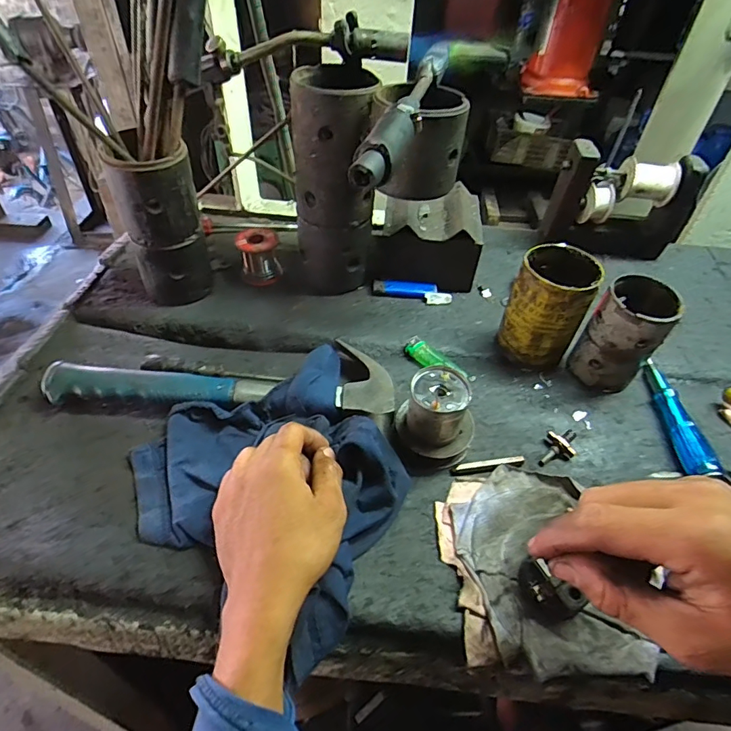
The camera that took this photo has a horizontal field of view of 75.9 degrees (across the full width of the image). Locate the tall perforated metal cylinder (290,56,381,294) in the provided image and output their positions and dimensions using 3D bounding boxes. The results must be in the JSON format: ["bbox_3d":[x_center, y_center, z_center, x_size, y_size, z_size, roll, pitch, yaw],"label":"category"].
[{"bbox_3d":[-0.034,-0.197,0.525,0.087,0.229,0.087,-2,46,-6],"label":"tall perforated metal cylinder"}]

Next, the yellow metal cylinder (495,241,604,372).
[{"bbox_3d":[0.188,-0.058,0.491,0.074,0.111,0.071,24,49,18],"label":"yellow metal cylinder"}]

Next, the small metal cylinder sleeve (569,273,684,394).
[{"bbox_3d":[0.258,-0.029,0.473,0.065,0.105,0.063,28,51,22],"label":"small metal cylinder sleeve"}]

